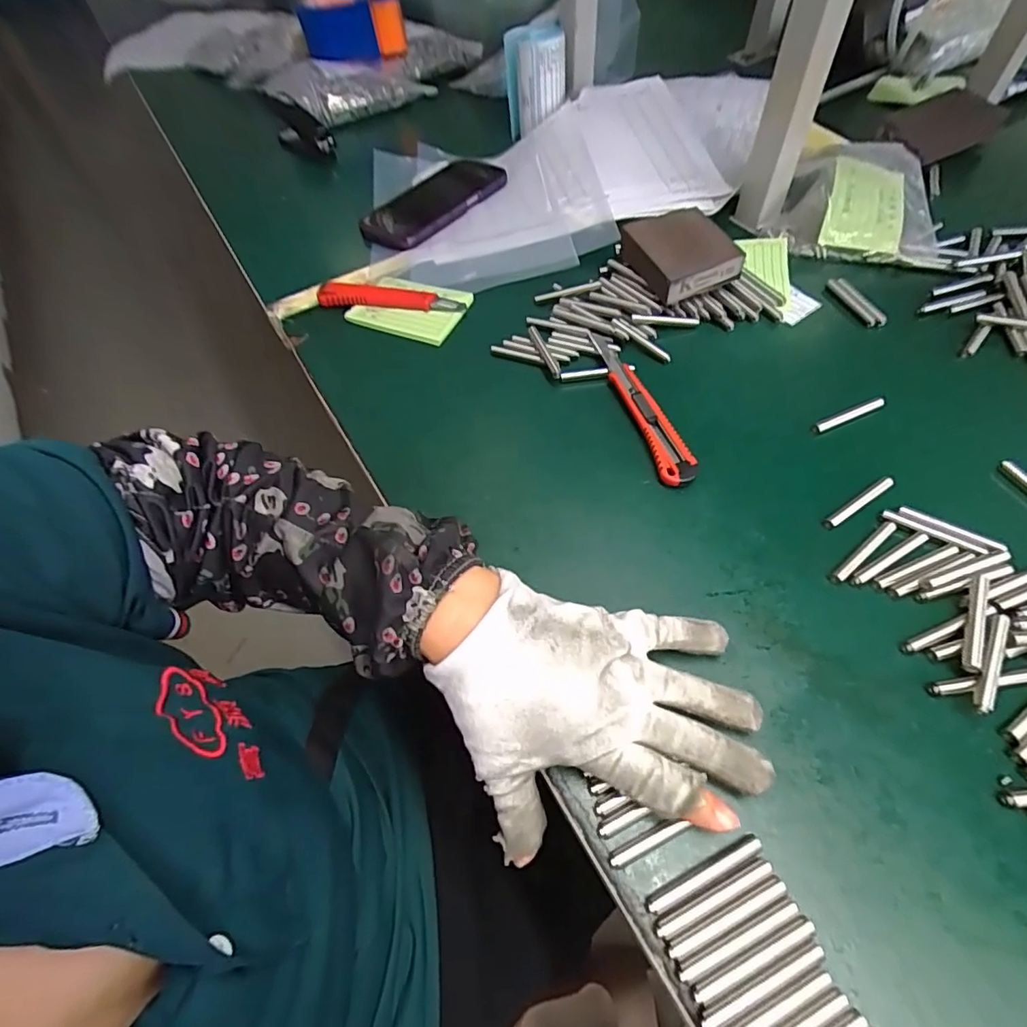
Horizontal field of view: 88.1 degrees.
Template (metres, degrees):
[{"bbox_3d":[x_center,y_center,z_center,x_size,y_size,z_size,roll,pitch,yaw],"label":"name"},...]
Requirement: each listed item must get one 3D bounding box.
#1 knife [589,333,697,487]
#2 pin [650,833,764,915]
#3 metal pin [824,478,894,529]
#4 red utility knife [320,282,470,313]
[{"bbox_3d":[0.093,-0.083,0.390,0.024,0.009,0.151,-15,57,-5],"label":"knife"},{"bbox_3d":[0.086,0.161,0.237,0.057,0.004,0.006,-24,59,-11],"label":"pin"},{"bbox_3d":[0.221,-0.008,0.338,0.058,0.004,0.007,-30,60,-14],"label":"metal pin"},{"bbox_3d":[-0.111,-0.193,0.474,0.132,0.014,0.017,7,58,8],"label":"red utility knife"}]

